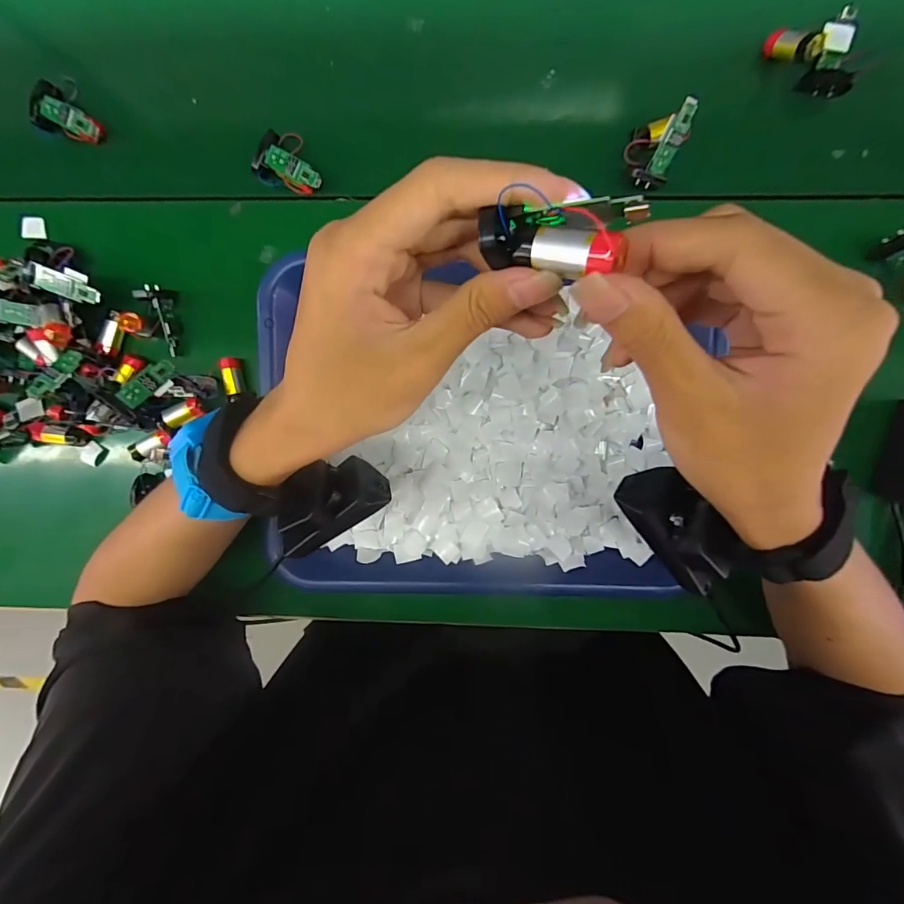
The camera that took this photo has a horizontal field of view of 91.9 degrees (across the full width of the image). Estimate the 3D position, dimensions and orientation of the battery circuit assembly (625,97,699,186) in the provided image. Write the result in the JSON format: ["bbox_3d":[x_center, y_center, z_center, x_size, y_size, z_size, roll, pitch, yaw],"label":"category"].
[{"bbox_3d":[0.145,-0.220,0.313,0.035,0.036,0.044,18,97,0],"label":"battery circuit assembly"}]

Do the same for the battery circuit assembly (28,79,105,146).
[{"bbox_3d":[-0.297,-0.265,0.339,0.051,0.016,0.038,20,97,0],"label":"battery circuit assembly"}]

